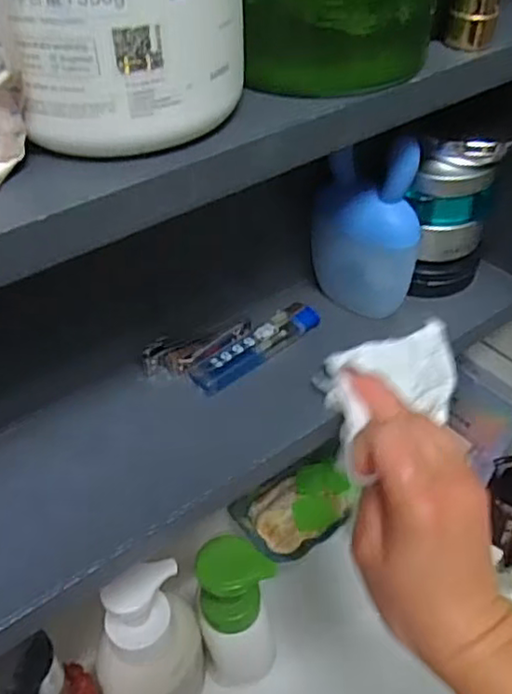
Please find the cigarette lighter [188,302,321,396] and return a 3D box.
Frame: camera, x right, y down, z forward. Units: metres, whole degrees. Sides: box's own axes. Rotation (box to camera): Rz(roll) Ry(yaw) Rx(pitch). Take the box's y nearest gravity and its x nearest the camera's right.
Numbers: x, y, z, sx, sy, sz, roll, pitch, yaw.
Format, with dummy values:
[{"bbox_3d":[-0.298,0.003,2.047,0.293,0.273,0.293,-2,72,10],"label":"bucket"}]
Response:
[{"bbox_3d":[0.000,-0.001,0.377,0.086,0.013,0.020,-32,52,-29],"label":"cigarette lighter"}]

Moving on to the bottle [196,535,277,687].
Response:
[{"bbox_3d":[-0.014,0.208,0.500,0.058,0.138,0.053,-7,44,-7],"label":"bottle"}]

